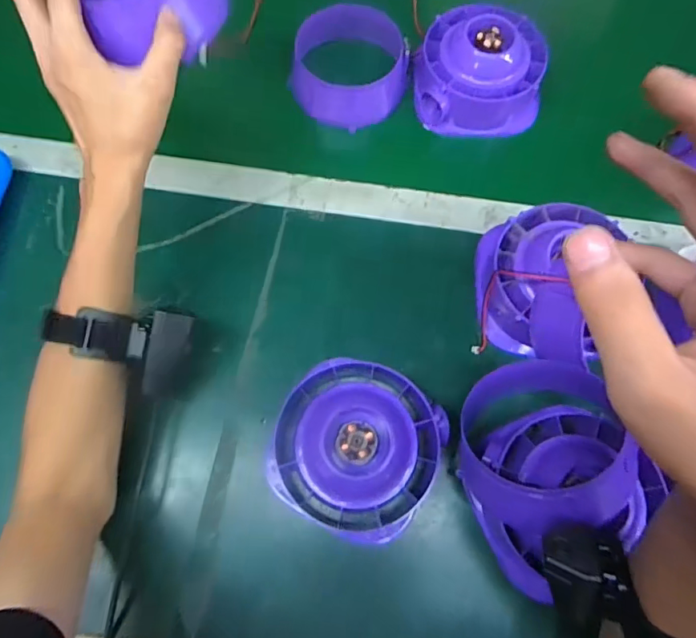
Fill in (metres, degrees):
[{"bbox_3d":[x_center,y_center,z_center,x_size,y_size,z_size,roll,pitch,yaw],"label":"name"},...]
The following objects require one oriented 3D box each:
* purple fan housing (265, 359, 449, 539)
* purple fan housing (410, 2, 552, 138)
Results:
[{"bbox_3d":[0.007,0.104,0.393,0.124,0.069,0.125,0,72,0],"label":"purple fan housing"},{"bbox_3d":[0.143,-0.274,0.525,0.134,0.076,0.125,2,72,0],"label":"purple fan housing"}]

